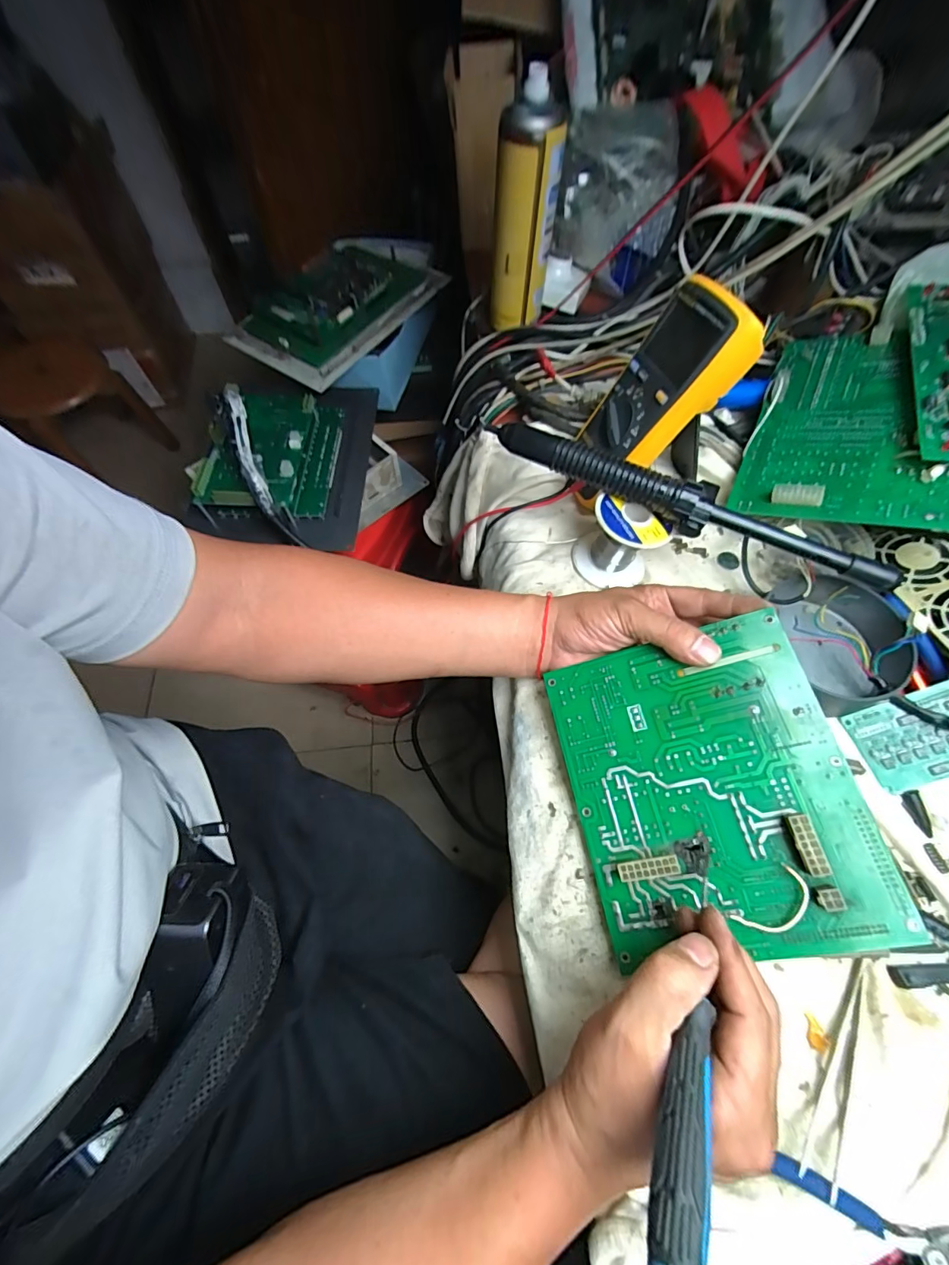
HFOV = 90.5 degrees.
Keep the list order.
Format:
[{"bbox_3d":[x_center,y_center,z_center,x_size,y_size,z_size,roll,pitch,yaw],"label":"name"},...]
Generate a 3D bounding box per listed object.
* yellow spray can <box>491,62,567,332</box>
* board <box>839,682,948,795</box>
[{"bbox_3d":[0.051,-0.431,0.504,0.066,0.195,0.068,3,64,1],"label":"yellow spray can"},{"bbox_3d":[0.329,0.071,0.334,0.096,0.011,0.060,-27,71,20],"label":"board"}]

